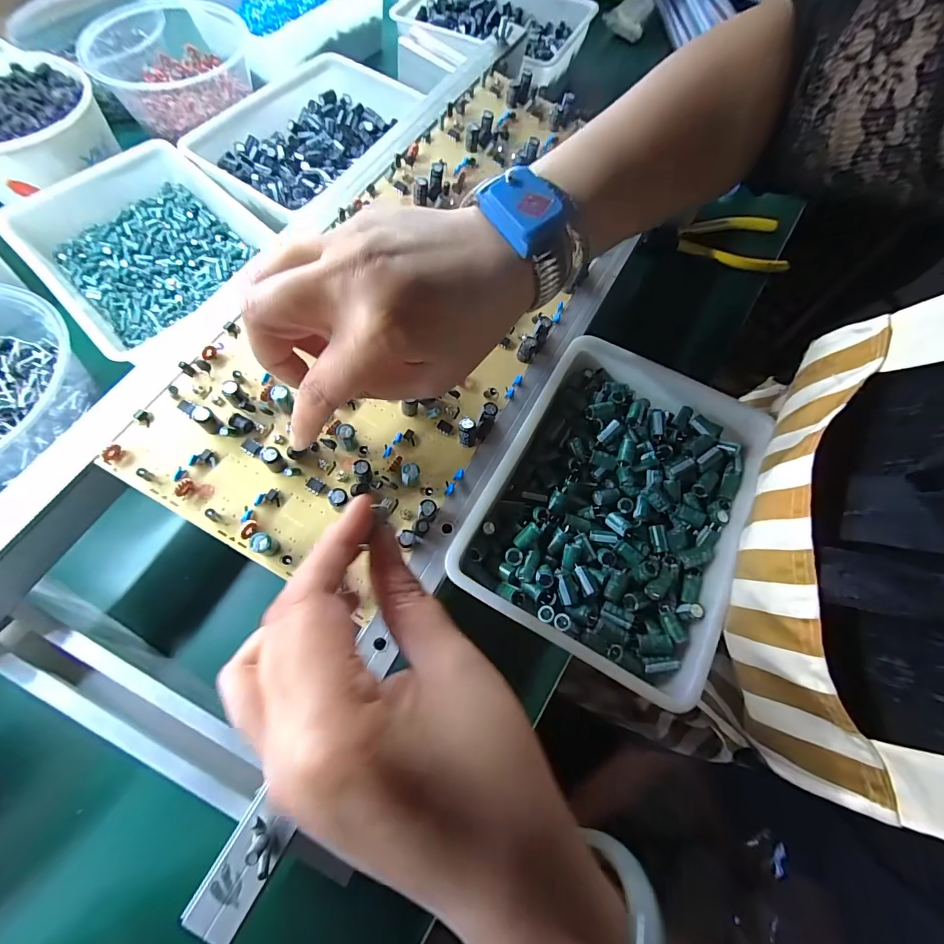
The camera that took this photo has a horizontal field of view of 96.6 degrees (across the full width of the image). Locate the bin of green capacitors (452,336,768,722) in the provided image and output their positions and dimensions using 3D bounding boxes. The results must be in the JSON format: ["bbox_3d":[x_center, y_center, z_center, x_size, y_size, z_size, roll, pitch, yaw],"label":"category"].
[{"bbox_3d":[0.089,0.016,0.269,0.149,0.037,0.195,28,70,8],"label":"bin of green capacitors"}]

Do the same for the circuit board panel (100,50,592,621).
[{"bbox_3d":[-0.021,-0.141,0.296,0.170,0.018,0.442,31,69,1],"label":"circuit board panel"}]

